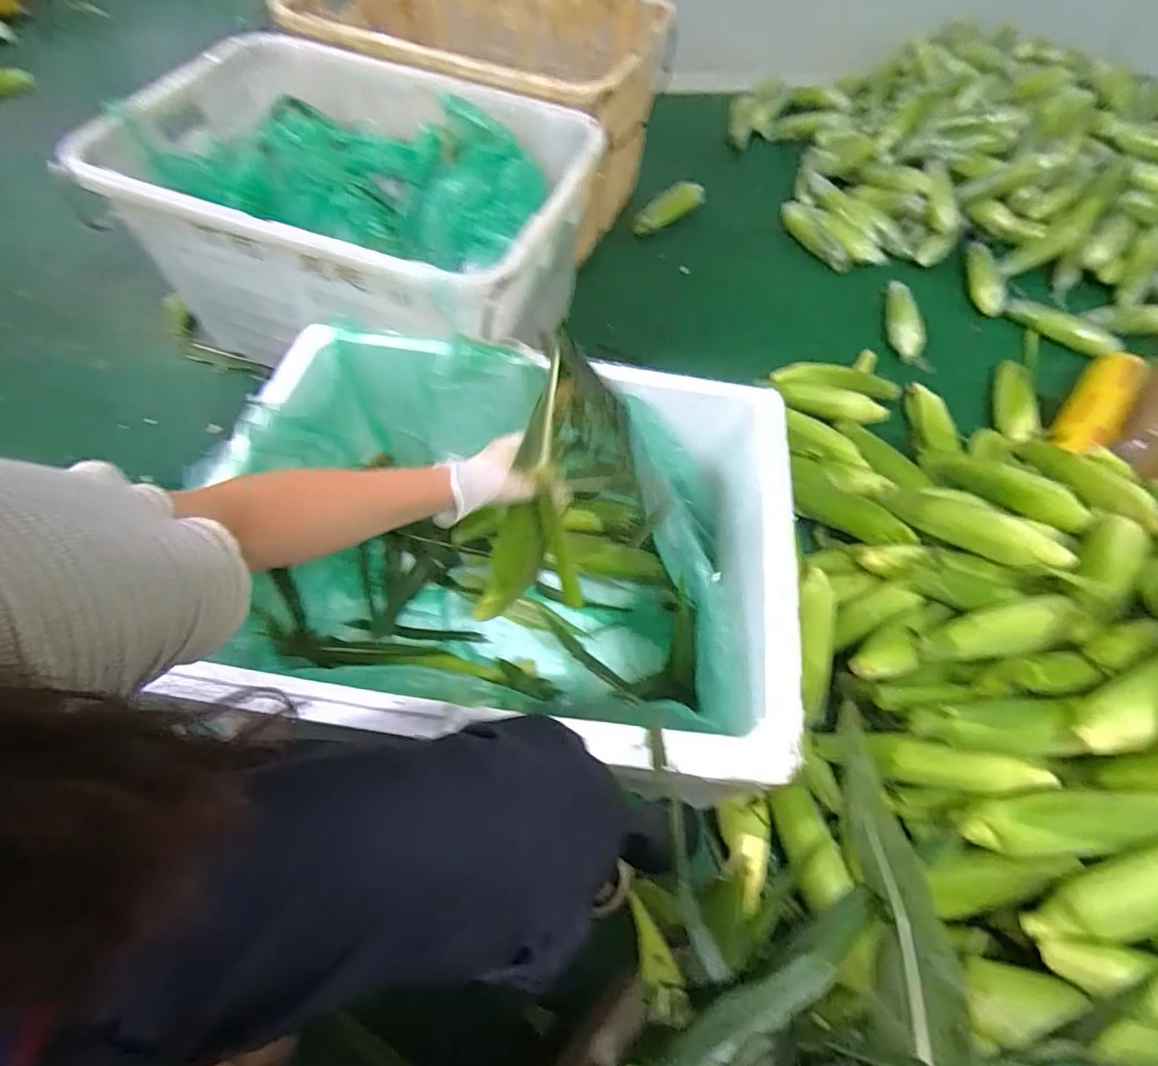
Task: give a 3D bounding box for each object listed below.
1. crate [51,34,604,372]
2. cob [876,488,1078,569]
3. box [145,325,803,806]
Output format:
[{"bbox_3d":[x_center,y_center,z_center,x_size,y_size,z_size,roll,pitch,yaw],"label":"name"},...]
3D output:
[{"bbox_3d":[-0.349,-0.498,0.943,0.680,0.311,0.448,18,59,7],"label":"crate"},{"bbox_3d":[0.550,-0.014,0.801,0.051,0.056,0.250,-38,45,-23],"label":"cob"},{"bbox_3d":[-0.066,0.041,0.691,0.578,0.340,0.443,10,59,2],"label":"box"}]

